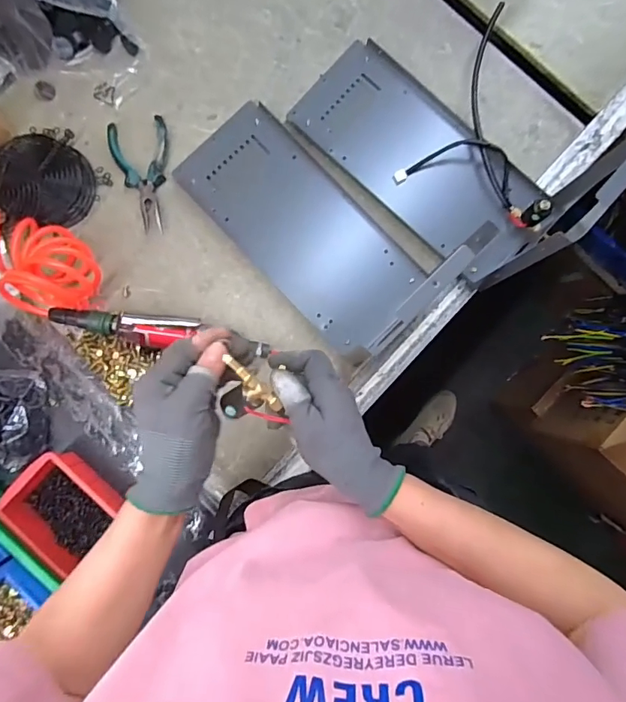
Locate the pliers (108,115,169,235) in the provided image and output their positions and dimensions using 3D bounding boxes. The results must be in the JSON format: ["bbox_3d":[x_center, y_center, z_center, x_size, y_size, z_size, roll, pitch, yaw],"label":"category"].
[{"bbox_3d":[-0.217,-0.232,0.613,0.075,0.012,0.148,-14,86,-4],"label":"pliers"}]

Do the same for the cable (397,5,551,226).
[{"bbox_3d":[0.241,-0.303,0.605,0.189,0.058,0.245,22,84,-1],"label":"cable"}]

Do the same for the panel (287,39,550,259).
[{"bbox_3d":[0.145,-0.263,0.624,0.330,0.026,0.168,41,84,1],"label":"panel"}]

